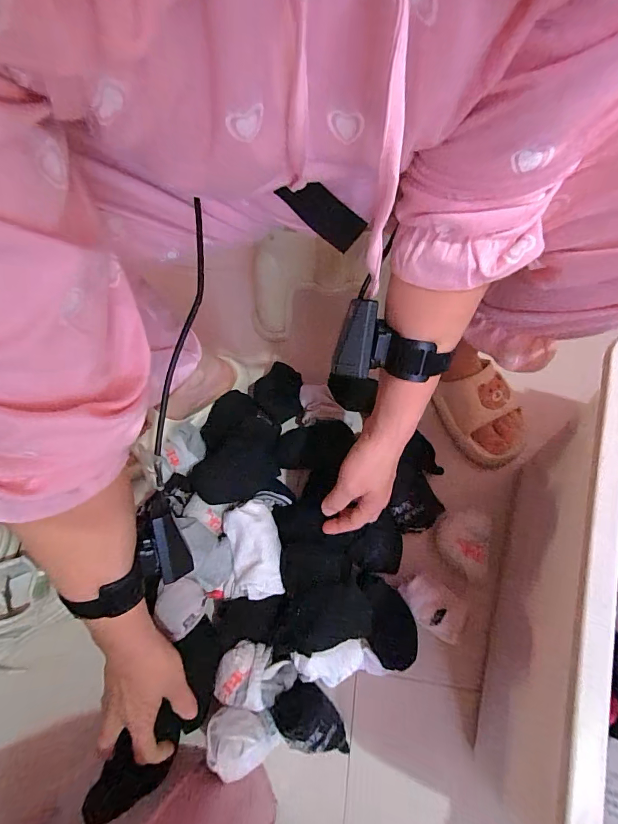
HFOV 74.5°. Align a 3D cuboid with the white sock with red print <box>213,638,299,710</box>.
[{"bbox_3d":[-0.059,0.292,0.455,0.081,0.052,0.058,9,65,7],"label":"white sock with red print"}]

